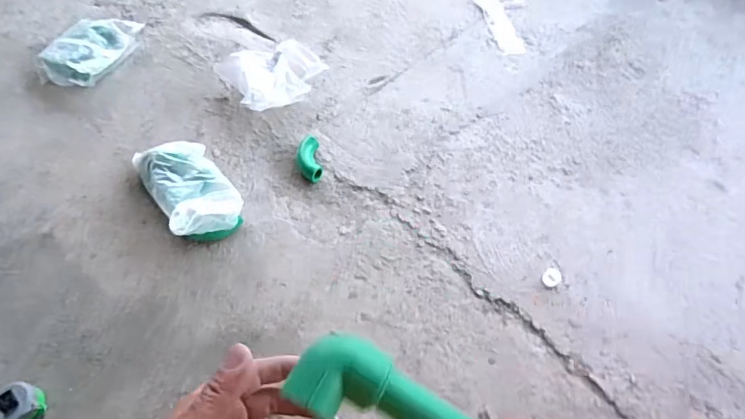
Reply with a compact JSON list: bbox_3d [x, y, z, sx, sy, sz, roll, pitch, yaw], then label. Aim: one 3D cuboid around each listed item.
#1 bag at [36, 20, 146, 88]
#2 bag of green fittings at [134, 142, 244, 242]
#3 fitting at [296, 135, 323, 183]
[{"bbox_3d":[-0.677,-0.384,1.041,0.154,0.061,0.244,11,57,3],"label":"bag"},{"bbox_3d":[-0.357,-0.052,0.835,0.133,0.083,0.258,-32,65,-22],"label":"bag of green fittings"},{"bbox_3d":[-0.136,-0.105,0.917,0.052,0.035,0.109,-7,58,-9],"label":"fitting"}]

